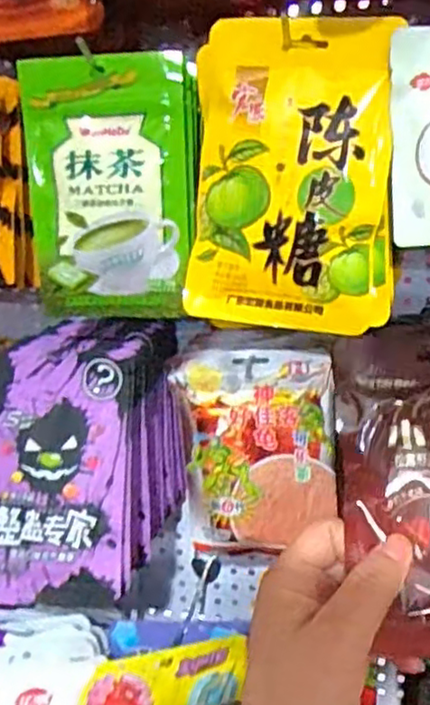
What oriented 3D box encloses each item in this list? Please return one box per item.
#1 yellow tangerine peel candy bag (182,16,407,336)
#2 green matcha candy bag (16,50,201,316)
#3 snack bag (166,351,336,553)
[{"bbox_3d":[0.040,-0.097,0.376,0.113,0.162,0.025,2,14,18],"label":"yellow tangerine peel candy bag"},{"bbox_3d":[-0.062,-0.098,0.415,0.106,0.153,0.020,-1,13,4],"label":"green matcha candy bag"},{"bbox_3d":[0.029,0.067,0.452,0.102,0.138,0.016,1,14,16],"label":"snack bag"}]

